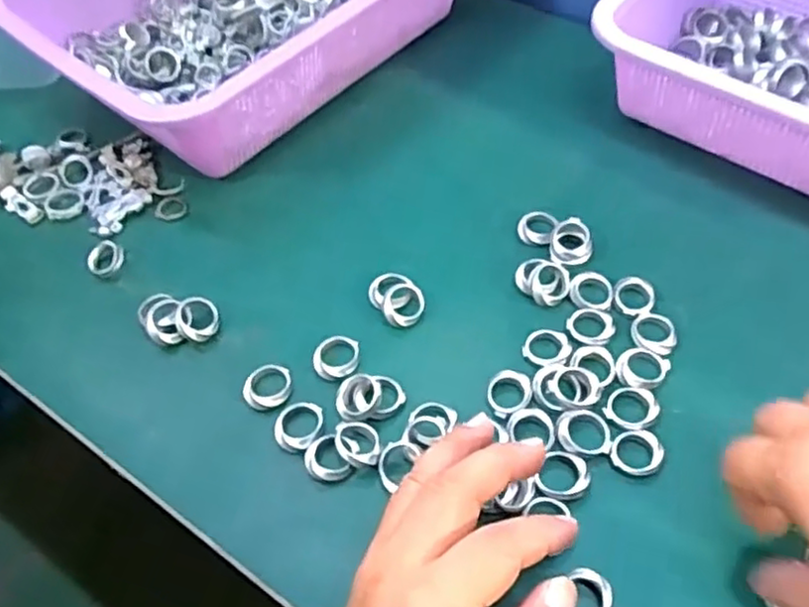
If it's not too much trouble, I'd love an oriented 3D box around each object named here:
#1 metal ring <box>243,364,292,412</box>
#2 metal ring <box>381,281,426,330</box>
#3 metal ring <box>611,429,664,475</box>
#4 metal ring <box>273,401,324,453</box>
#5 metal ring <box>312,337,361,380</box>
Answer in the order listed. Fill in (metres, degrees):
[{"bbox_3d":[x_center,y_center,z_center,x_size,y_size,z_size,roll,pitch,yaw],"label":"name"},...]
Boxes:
[{"bbox_3d":[-0.070,0.044,0.355,0.025,0.011,0.025,-2,56,3],"label":"metal ring"},{"bbox_3d":[0.000,0.000,0.377,0.025,0.006,0.029,12,65,-17],"label":"metal ring"},{"bbox_3d":[0.110,0.070,0.322,0.023,0.006,0.022,-2,56,3],"label":"metal ring"},{"bbox_3d":[-0.053,0.060,0.338,0.022,0.004,0.027,17,58,15],"label":"metal ring"},{"bbox_3d":[-0.036,0.030,0.362,0.024,0.010,0.025,-2,56,3],"label":"metal ring"}]

